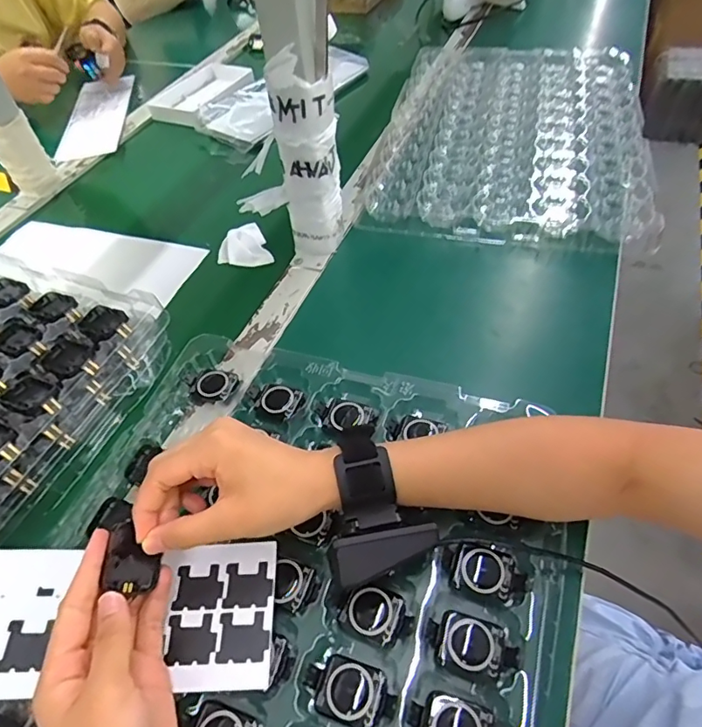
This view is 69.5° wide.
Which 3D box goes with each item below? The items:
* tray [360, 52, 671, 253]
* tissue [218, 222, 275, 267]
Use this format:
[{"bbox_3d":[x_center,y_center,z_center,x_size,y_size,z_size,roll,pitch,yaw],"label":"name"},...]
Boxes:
[{"bbox_3d":[0.227,-0.337,0.717,0.340,0.030,0.493,8,52,12],"label":"tray"},{"bbox_3d":[-0.132,-0.141,0.609,0.059,0.010,0.075,-19,51,-10],"label":"tissue"}]

